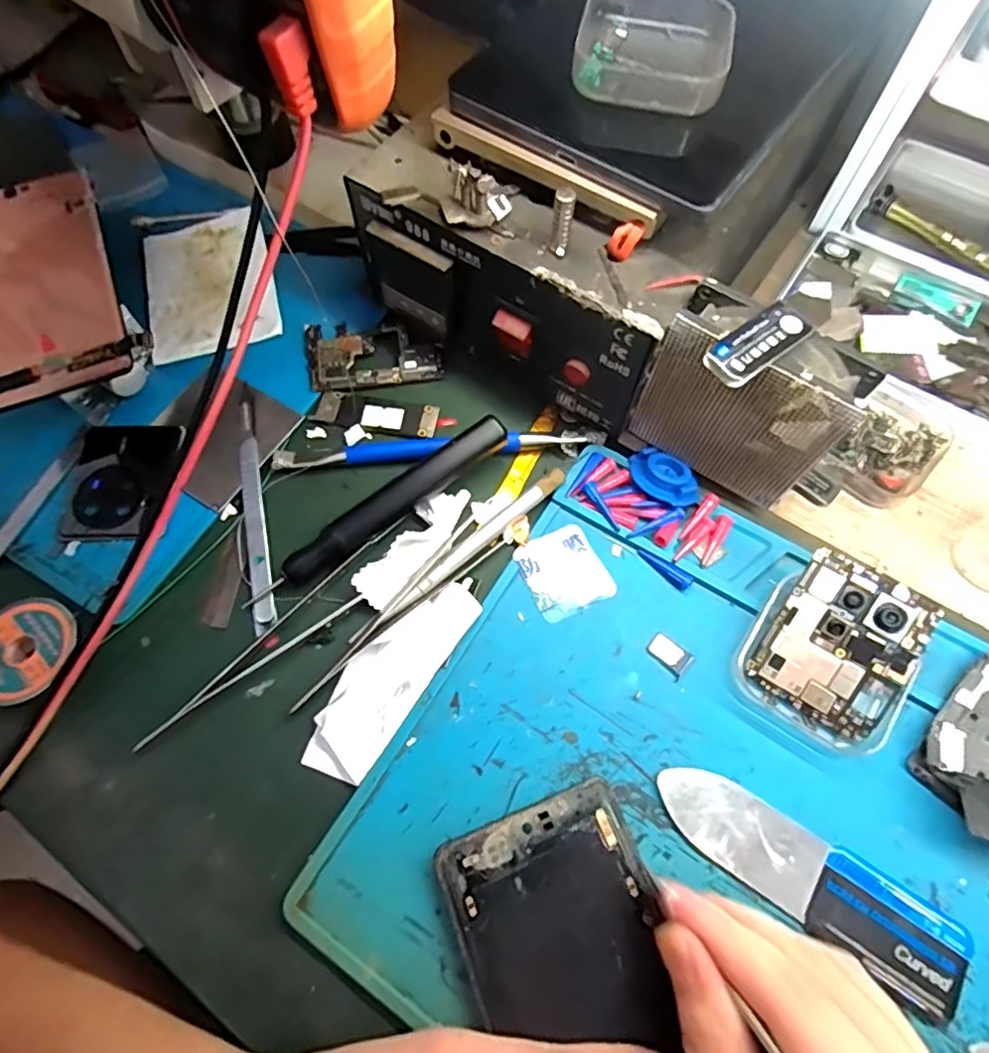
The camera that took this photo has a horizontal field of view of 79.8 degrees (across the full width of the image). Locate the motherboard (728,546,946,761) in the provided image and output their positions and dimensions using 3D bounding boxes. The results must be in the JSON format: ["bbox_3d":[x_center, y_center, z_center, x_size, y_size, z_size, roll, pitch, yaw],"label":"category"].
[{"bbox_3d":[0.142,0.053,0.250,0.063,0.026,0.071,28,70,12],"label":"motherboard"}]

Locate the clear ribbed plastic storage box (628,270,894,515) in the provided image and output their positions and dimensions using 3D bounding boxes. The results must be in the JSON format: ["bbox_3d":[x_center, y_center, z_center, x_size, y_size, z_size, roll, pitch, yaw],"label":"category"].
[{"bbox_3d":[0.110,-0.053,0.265,0.079,0.082,0.032,35,72,15],"label":"clear ribbed plastic storage box"}]

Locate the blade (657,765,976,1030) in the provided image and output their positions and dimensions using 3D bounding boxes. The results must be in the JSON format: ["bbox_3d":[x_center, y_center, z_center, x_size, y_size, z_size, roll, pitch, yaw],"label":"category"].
[{"bbox_3d":[0.120,0.133,0.228,0.119,0.004,0.035,34,71,14],"label":"blade"}]

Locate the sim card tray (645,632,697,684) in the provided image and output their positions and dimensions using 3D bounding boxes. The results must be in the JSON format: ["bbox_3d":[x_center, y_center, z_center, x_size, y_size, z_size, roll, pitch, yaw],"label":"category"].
[{"bbox_3d":[0.078,0.056,0.262,0.019,0.004,0.014,39,73,16],"label":"sim card tray"}]

